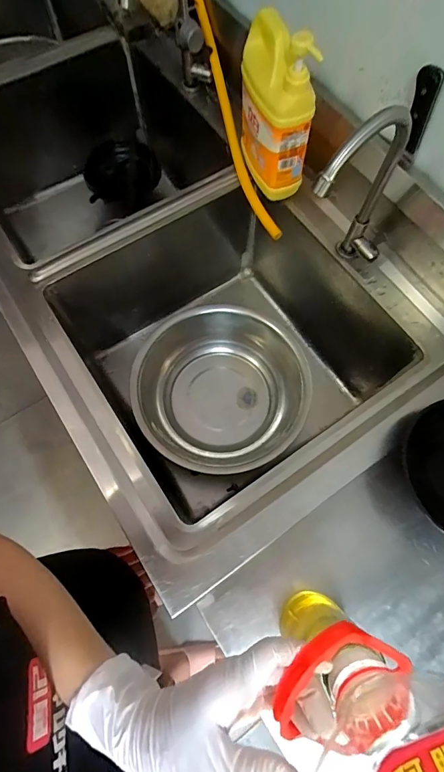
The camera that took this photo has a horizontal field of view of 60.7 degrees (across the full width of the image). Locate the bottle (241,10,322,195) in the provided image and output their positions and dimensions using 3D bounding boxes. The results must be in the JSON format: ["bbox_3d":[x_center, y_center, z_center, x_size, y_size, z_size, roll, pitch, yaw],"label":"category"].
[{"bbox_3d":[0.082,-0.436,0.604,0.076,0.225,0.149,-20,72,-8],"label":"bottle"}]

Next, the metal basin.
[{"bbox_3d":[-0.002,0.013,0.820,0.342,0.122,0.345,0,70,-1],"label":"metal basin"}]

